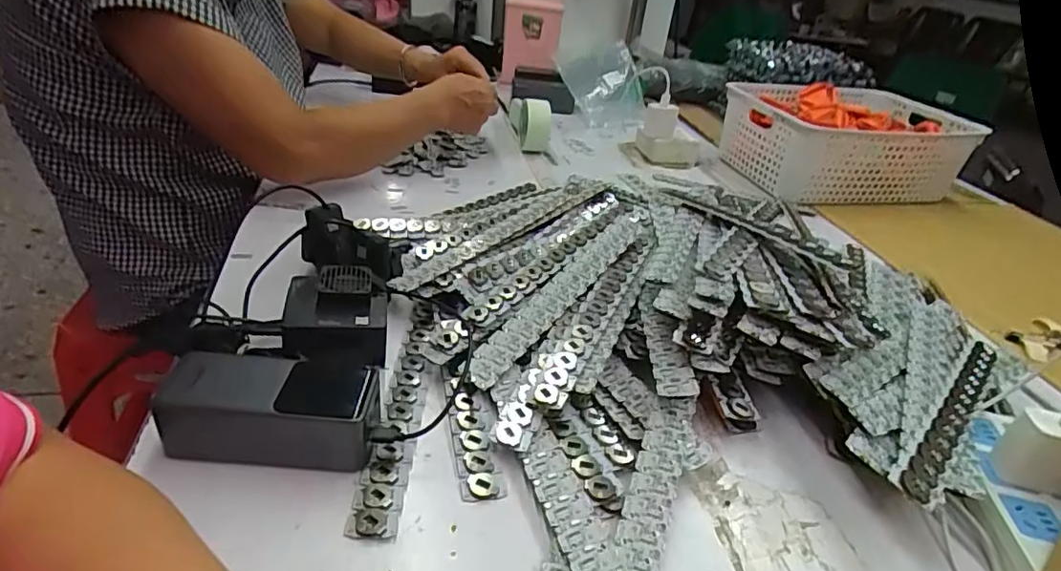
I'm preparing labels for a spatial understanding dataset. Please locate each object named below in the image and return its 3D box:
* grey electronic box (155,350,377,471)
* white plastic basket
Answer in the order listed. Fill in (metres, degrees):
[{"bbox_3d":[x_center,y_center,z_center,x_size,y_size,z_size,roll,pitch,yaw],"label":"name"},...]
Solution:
[{"bbox_3d":[-0.169,0.081,0.381,0.130,0.052,0.062,6,33,-4],"label":"grey electronic box"},{"bbox_3d":[0.521,-0.241,0.960,0.347,0.121,0.267,-2,34,-16],"label":"white plastic basket"}]

